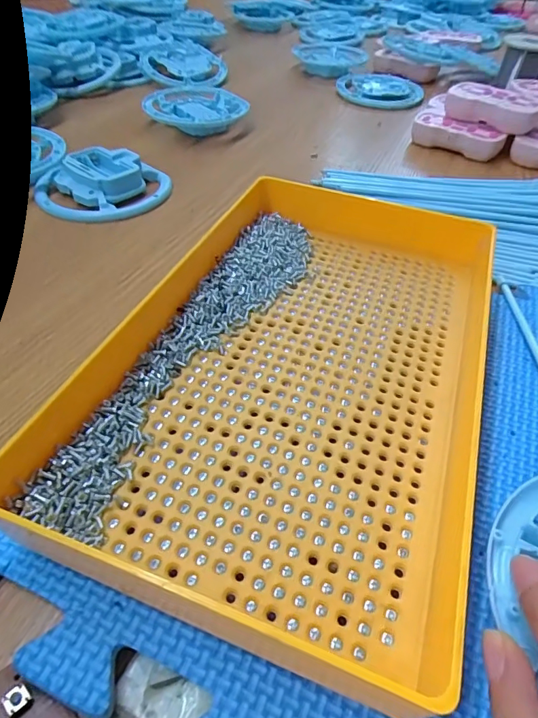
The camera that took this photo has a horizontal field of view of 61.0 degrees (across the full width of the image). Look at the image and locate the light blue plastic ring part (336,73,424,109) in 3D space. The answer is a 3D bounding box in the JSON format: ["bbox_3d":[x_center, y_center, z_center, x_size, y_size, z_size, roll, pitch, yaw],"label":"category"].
[{"bbox_3d":[0.138,-0.333,0.567,0.101,0.011,0.105,1,47,-1],"label":"light blue plastic ring part"}]

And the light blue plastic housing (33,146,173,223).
[{"bbox_3d":[-0.130,-0.136,0.355,0.096,0.022,0.079,3,47,0],"label":"light blue plastic housing"}]

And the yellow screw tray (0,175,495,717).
[{"bbox_3d":[0.018,-0.006,0.221,0.165,0.042,0.256,18,48,14],"label":"yellow screw tray"}]

